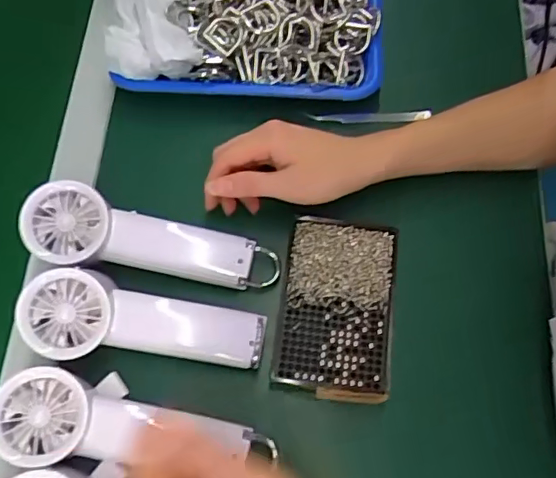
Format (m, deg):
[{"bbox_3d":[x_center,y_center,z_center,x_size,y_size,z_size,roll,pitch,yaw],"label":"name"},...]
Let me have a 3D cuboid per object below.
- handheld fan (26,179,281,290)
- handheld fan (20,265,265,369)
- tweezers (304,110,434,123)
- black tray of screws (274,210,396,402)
[{"bbox_3d":[-0.096,0.006,0.437,0.192,0.031,0.055,14,68,-14],"label":"handheld fan"},{"bbox_3d":[-0.097,0.061,0.410,0.170,0.033,0.061,11,68,-15],"label":"handheld fan"},{"bbox_3d":[0.083,-0.114,0.520,0.114,0.010,0.010,0,68,0],"label":"tweezers"},{"bbox_3d":[0.046,0.053,0.440,0.085,0.014,0.139,7,69,2],"label":"black tray of screws"}]

